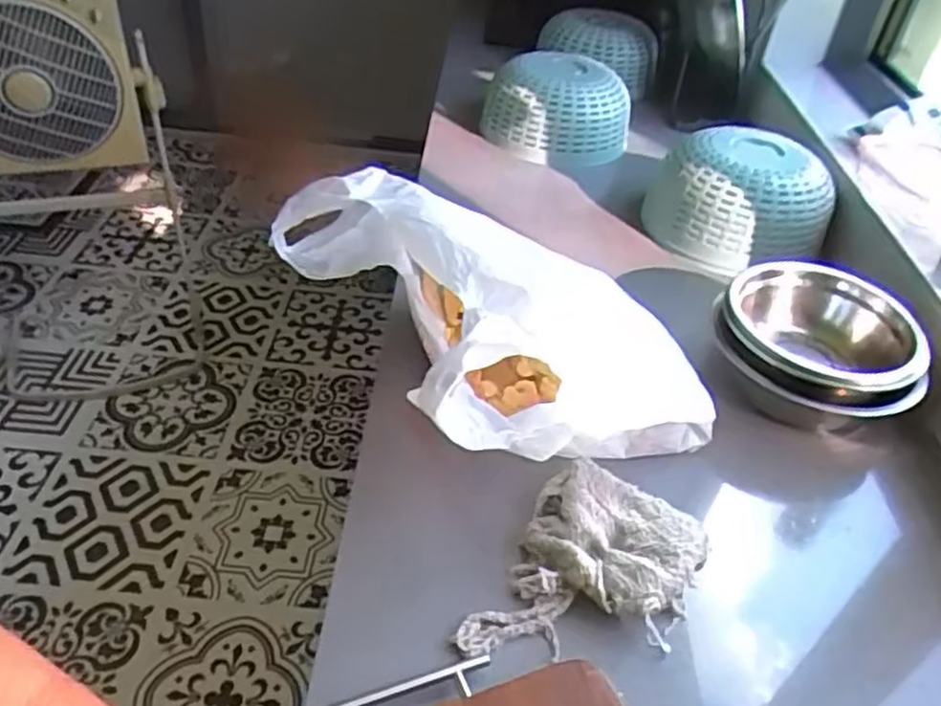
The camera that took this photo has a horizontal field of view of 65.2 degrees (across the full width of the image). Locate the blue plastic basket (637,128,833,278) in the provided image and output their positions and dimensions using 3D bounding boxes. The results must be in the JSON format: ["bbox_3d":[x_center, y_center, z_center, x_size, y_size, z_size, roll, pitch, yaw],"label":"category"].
[{"bbox_3d":[0.344,-0.200,0.955,0.213,0.116,0.178,17,41,12],"label":"blue plastic basket"}]

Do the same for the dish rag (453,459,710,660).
[{"bbox_3d":[0.095,0.173,0.565,0.136,0.036,0.182,23,43,18],"label":"dish rag"}]

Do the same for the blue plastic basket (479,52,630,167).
[{"bbox_3d":[0.133,-0.379,1.148,0.223,0.126,0.173,7,40,1],"label":"blue plastic basket"}]

